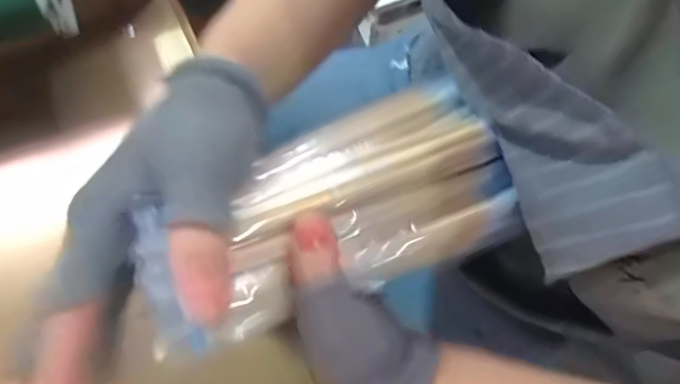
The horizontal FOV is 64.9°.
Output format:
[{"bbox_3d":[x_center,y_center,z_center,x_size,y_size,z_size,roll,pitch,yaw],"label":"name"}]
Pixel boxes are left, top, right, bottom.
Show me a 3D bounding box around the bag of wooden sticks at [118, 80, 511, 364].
[{"bbox_3d":[0.001,0.009,0.254,0.186,0.042,0.083,-23,74,-26],"label":"bag of wooden sticks"}]

